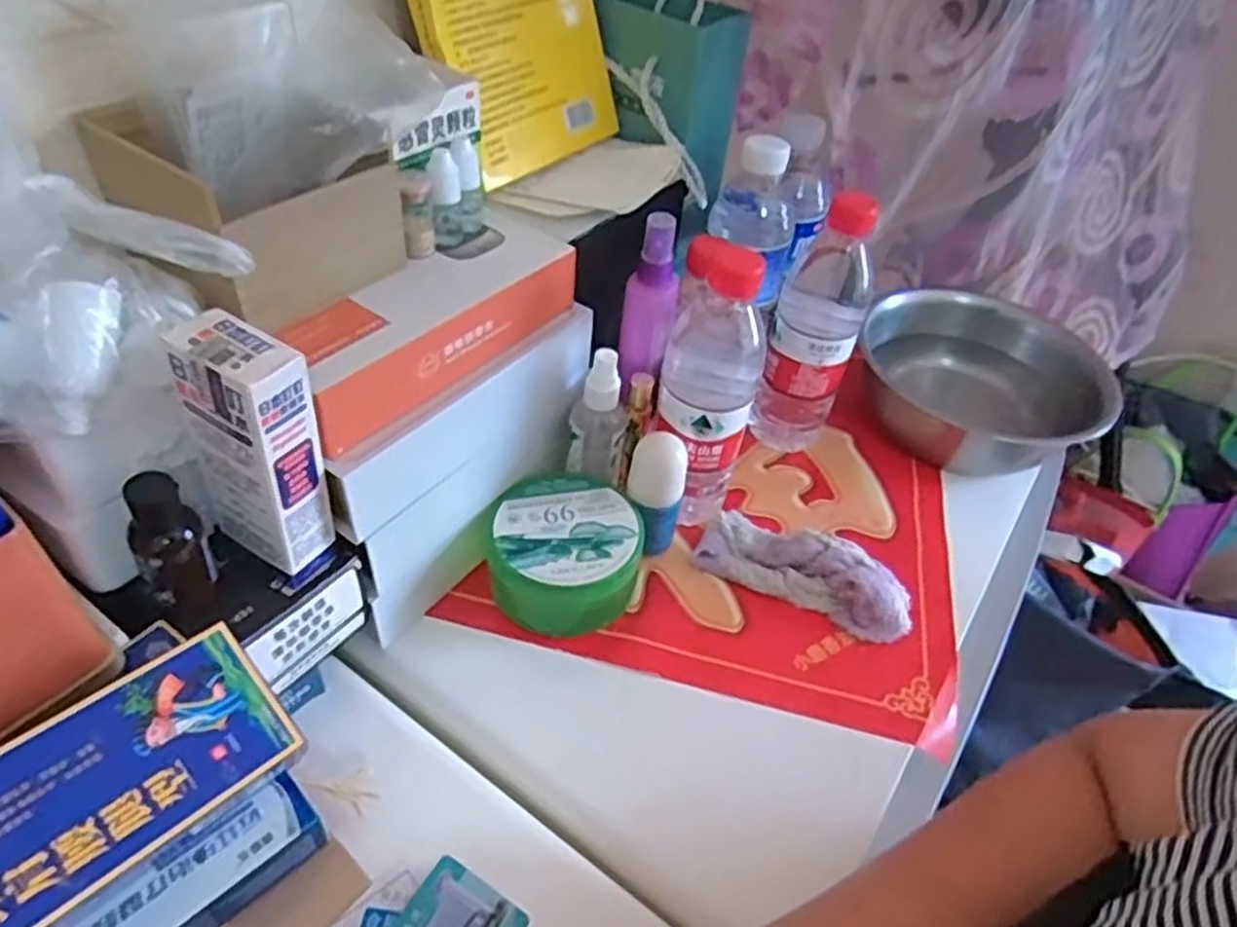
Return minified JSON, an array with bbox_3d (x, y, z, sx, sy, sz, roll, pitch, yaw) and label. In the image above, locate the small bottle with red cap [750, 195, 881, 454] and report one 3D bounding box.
[{"bbox_3d":[0.149,-0.100,0.580,0.064,0.203,0.056,19,46,13],"label":"small bottle with red cap"}]

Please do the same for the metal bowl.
[{"bbox_3d":[0.302,-0.065,0.657,0.187,0.084,0.188,3,45,-3],"label":"metal bowl"}]

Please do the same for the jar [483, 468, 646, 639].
[{"bbox_3d":[-0.036,0.059,0.506,0.096,0.057,0.098,3,45,-3],"label":"jar"}]

